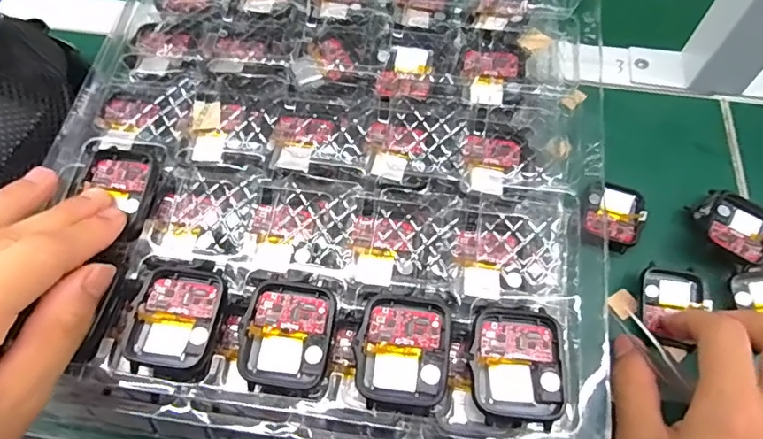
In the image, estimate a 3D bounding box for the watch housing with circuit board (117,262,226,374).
[{"bbox_3d":[-0.090,0.042,0.222,0.038,0.007,0.044,9,62,6],"label":"watch housing with circuit board"}]

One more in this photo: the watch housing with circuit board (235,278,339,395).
[{"bbox_3d":[-0.040,0.050,0.217,0.038,0.011,0.045,9,74,6],"label":"watch housing with circuit board"}]

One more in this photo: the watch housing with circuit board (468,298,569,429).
[{"bbox_3d":[0.056,0.059,0.208,0.036,0.008,0.047,3,62,2],"label":"watch housing with circuit board"}]

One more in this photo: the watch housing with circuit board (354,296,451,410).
[{"bbox_3d":[0.010,0.054,0.209,0.037,0.010,0.043,8,62,5],"label":"watch housing with circuit board"}]

